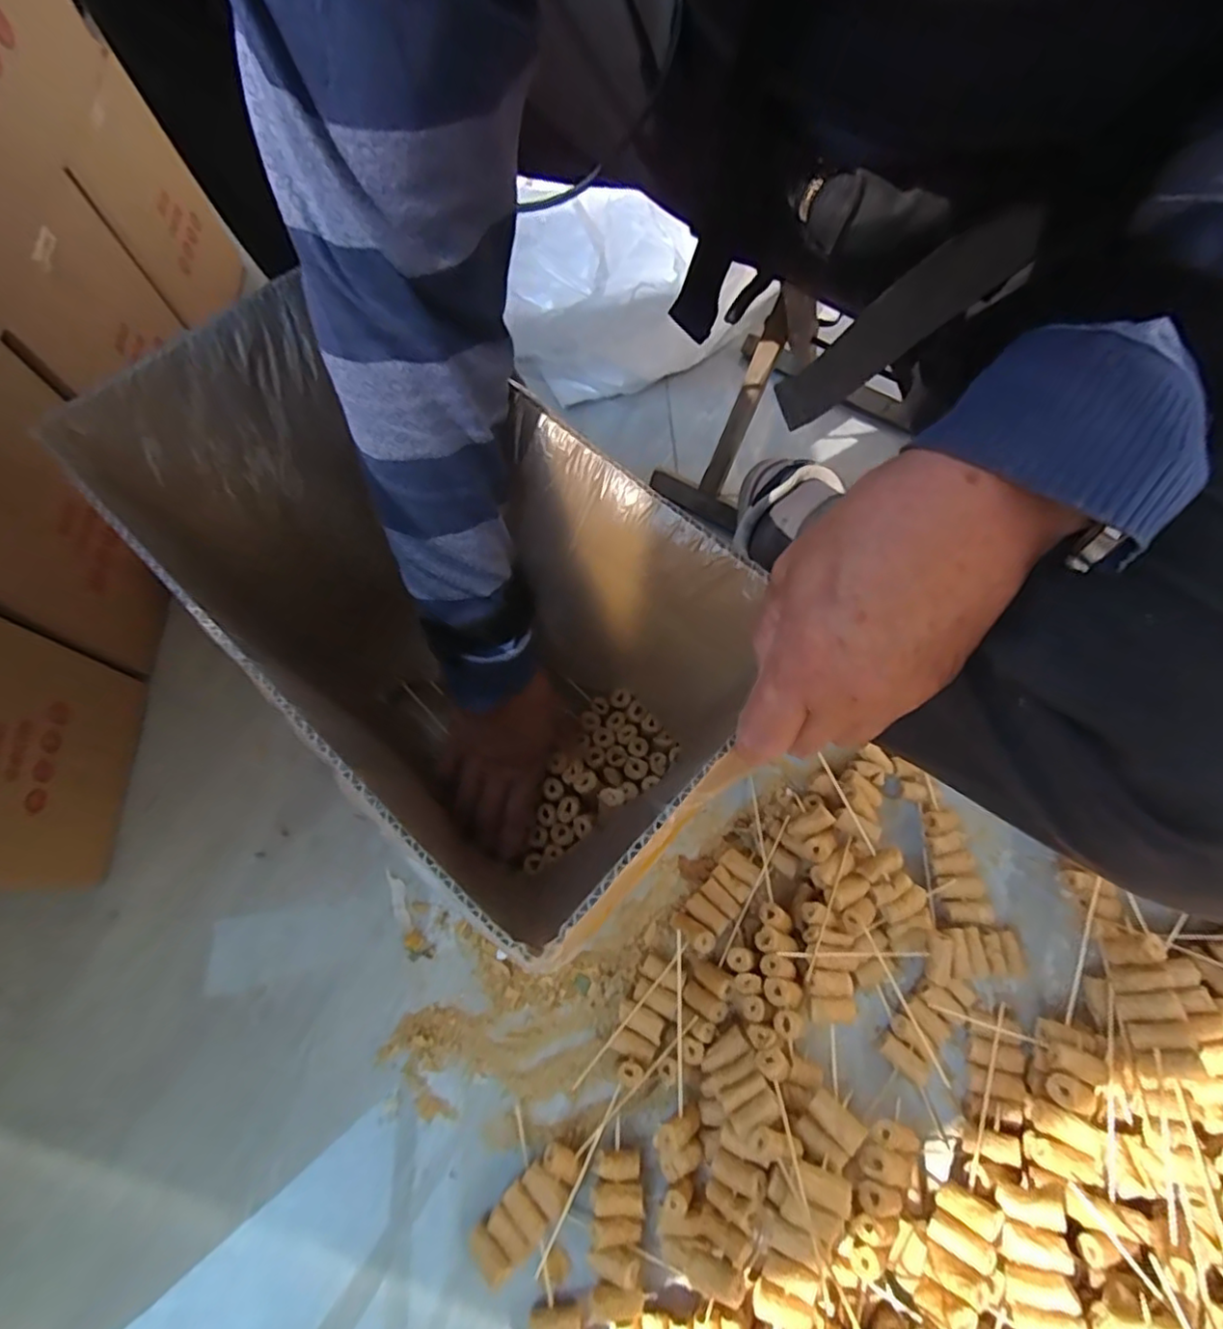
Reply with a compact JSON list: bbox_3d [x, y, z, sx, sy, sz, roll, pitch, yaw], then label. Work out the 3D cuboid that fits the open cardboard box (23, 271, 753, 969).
[{"bbox_3d":[-0.101,-0.013,0.432,0.375,0.279,0.200,39,73,15],"label":"open cardboard box"}]

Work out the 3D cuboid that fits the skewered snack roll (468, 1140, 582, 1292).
[{"bbox_3d":[-0.061,0.395,0.451,0.036,0.028,0.095,40,74,14],"label":"skewered snack roll"}]

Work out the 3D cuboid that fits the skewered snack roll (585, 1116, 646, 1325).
[{"bbox_3d":[0.004,0.401,0.449,0.037,0.024,0.109,2,69,1],"label":"skewered snack roll"}]

